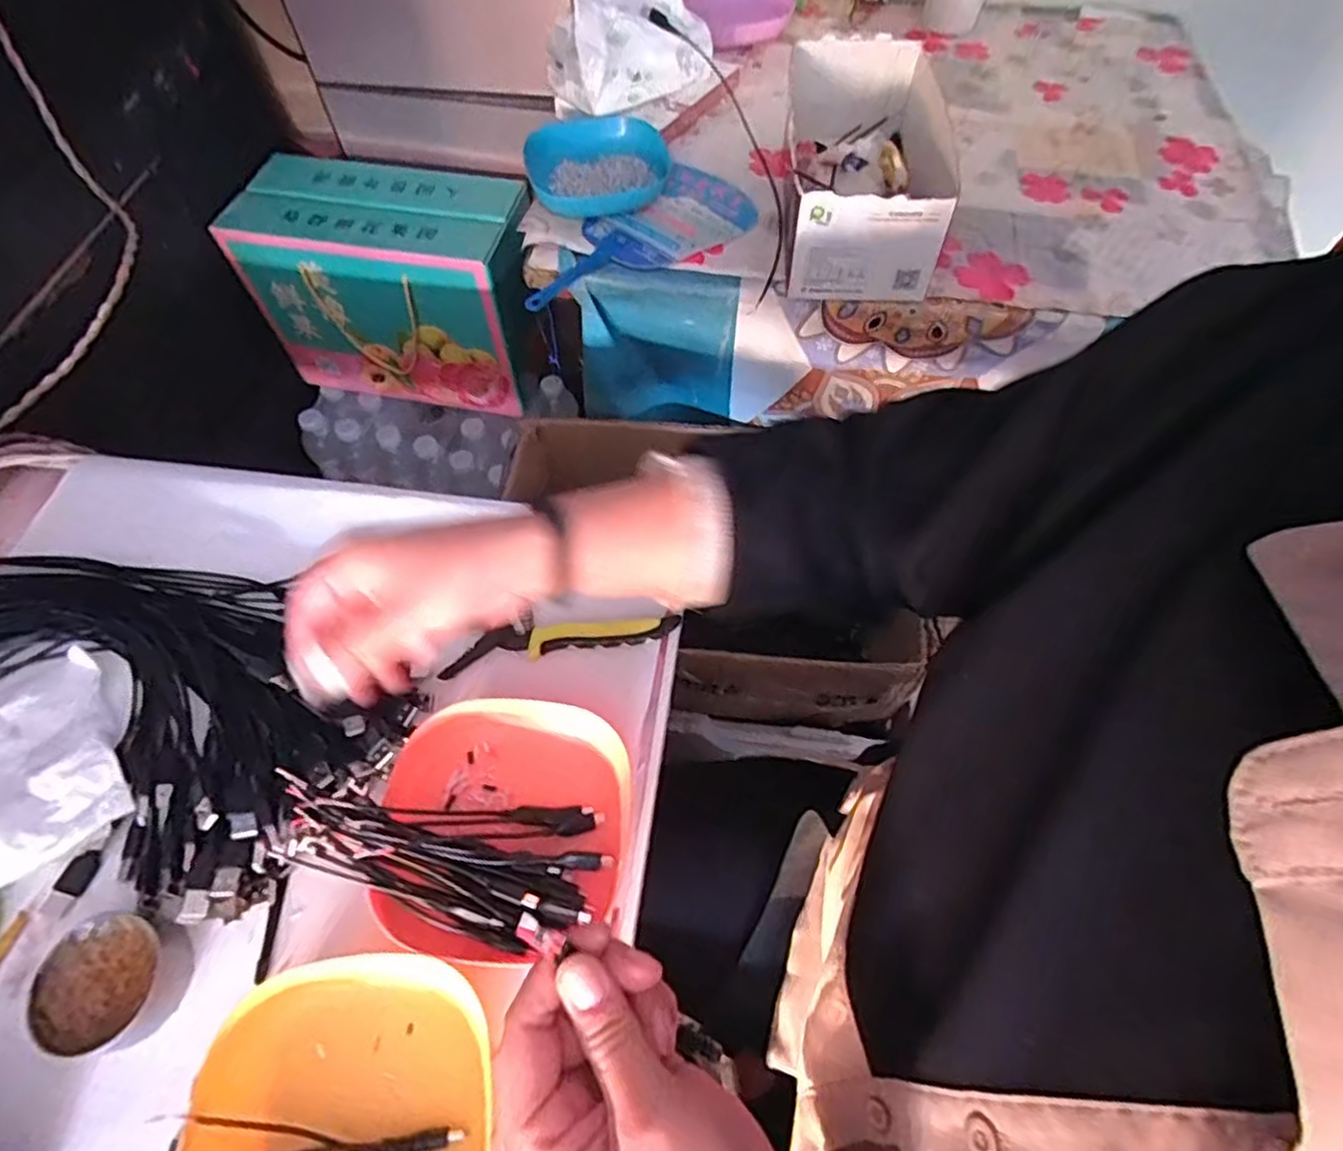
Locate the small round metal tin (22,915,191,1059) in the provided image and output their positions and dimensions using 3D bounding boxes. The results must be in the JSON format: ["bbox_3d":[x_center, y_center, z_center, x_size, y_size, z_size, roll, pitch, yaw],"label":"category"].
[{"bbox_3d":[-0.297,0.215,0.361,0.063,0.026,0.061,0,61,-1],"label":"small round metal tin"}]

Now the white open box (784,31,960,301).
[{"bbox_3d":[0.180,-0.378,0.625,0.146,0.092,0.255,4,61,1],"label":"white open box"}]

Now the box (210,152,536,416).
[{"bbox_3d":[-0.348,-0.378,0.893,0.328,0.230,0.170,9,61,4],"label":"box"}]

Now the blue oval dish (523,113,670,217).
[{"bbox_3d":[-0.076,-0.416,0.684,0.137,0.032,0.140,-7,61,-5],"label":"blue oval dish"}]

